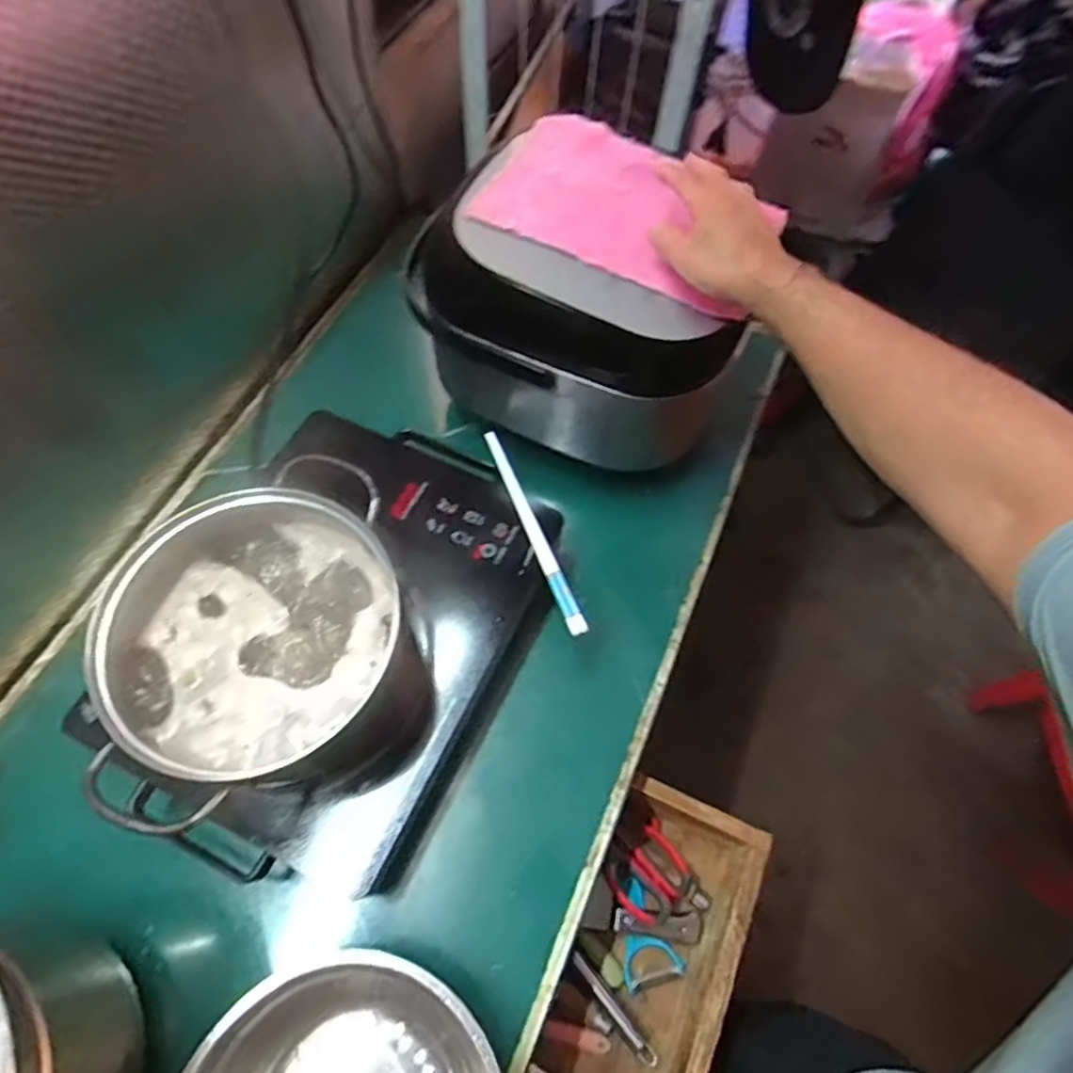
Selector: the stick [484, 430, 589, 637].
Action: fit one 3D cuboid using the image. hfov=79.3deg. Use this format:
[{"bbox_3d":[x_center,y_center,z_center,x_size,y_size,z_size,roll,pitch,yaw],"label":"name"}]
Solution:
[{"bbox_3d":[-0.005,-0.011,0.649,0.017,0.016,0.239,-19,66,-12],"label":"stick"}]

